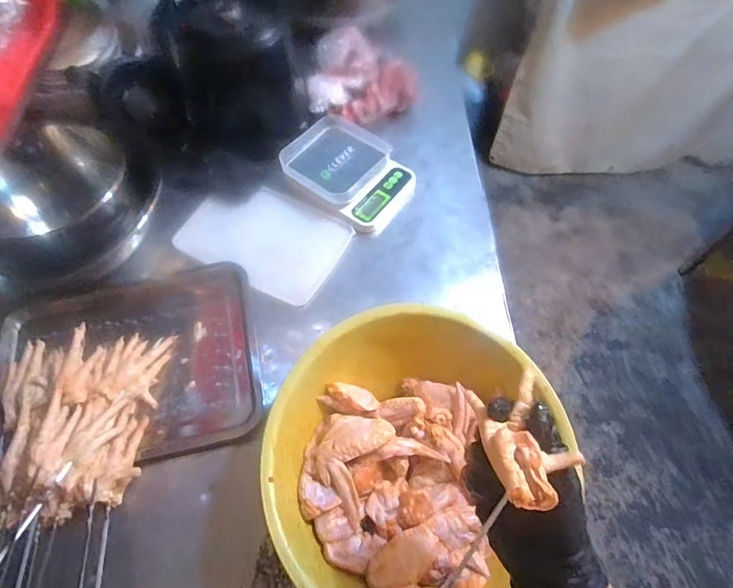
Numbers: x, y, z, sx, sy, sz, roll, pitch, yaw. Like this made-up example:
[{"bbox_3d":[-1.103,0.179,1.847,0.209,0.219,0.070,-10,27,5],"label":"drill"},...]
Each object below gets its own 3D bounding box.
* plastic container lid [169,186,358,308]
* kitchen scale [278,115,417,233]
[{"bbox_3d":[-0.166,-0.093,0.712,0.246,0.018,0.155,25,62,13],"label":"plastic container lid"},{"bbox_3d":[-0.032,-0.204,0.760,0.208,0.039,0.160,32,64,16],"label":"kitchen scale"}]

